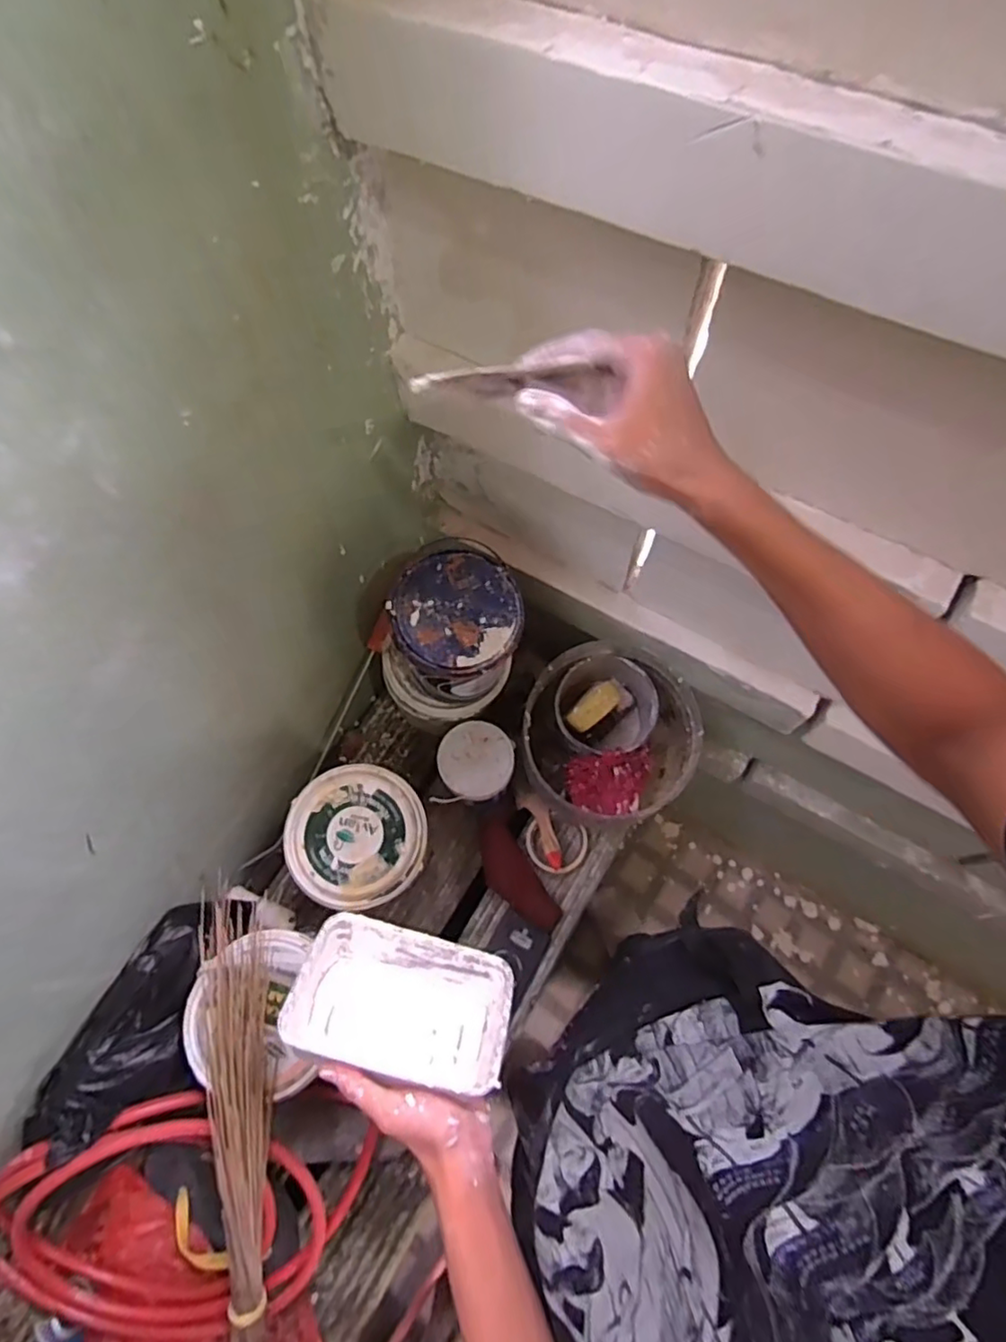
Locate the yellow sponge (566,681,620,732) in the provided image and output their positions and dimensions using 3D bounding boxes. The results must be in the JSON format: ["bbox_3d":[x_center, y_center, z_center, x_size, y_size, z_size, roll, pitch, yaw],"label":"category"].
[{"bbox_3d":[0.129,0.047,0.866,0.079,0.028,0.040,-37,70,-12],"label":"yellow sponge"}]

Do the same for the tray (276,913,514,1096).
[{"bbox_3d":[-0.084,0.277,0.517,0.172,0.046,0.111,15,35,-2],"label":"tray"}]

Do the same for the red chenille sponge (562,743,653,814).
[{"bbox_3d":[0.152,0.157,0.876,0.122,0.056,0.085,-5,67,1],"label":"red chenille sponge"}]

